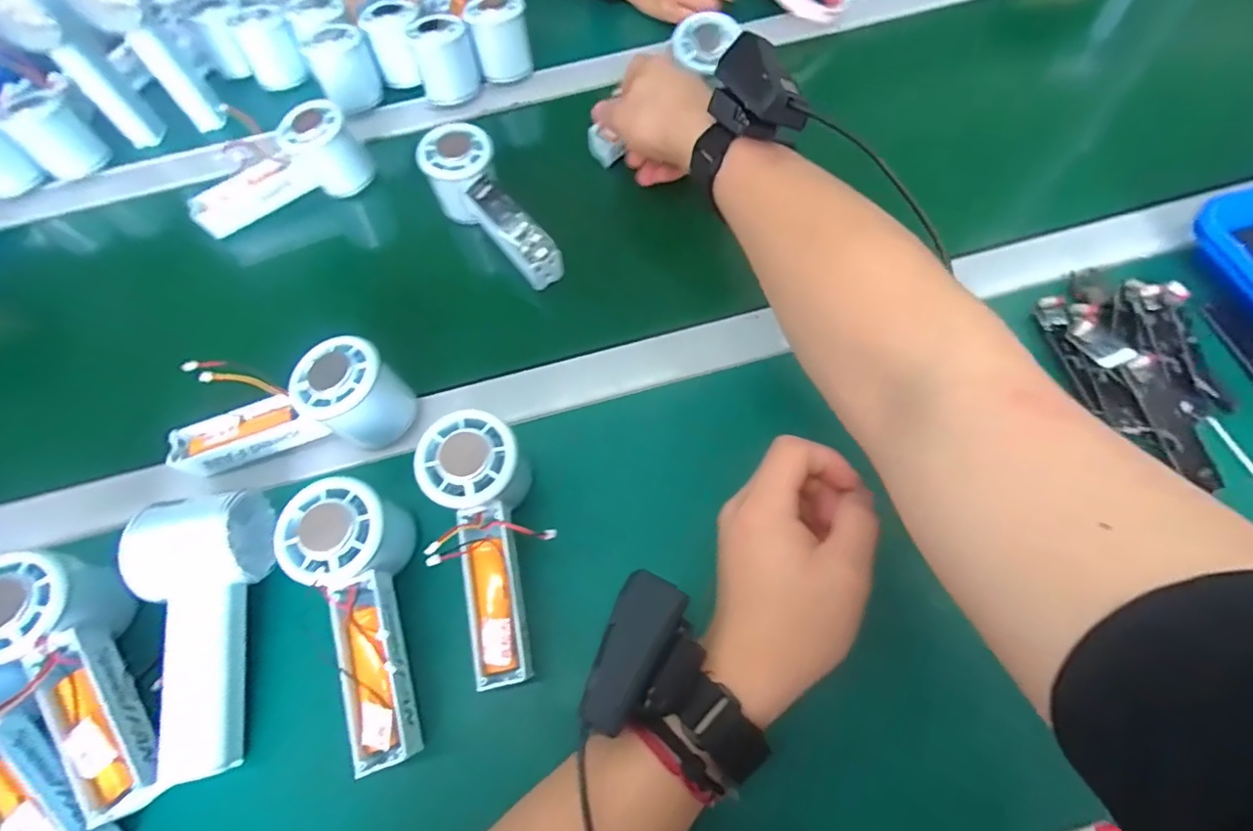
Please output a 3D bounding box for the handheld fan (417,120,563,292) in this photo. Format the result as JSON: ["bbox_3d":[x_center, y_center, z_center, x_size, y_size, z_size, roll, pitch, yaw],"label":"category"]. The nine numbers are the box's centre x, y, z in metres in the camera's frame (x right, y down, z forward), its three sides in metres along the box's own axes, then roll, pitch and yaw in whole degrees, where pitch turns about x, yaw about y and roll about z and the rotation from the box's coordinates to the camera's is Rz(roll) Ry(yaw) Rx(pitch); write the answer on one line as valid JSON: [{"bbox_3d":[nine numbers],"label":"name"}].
[{"bbox_3d":[-0.112,-0.166,0.438,0.056,0.052,0.143,-29,66,-11],"label":"handheld fan"}]

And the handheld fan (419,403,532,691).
[{"bbox_3d":[-0.081,0.074,0.328,0.057,0.062,0.150,-11,79,-3],"label":"handheld fan"}]

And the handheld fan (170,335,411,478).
[{"bbox_3d":[-0.222,-0.004,0.360,0.153,0.059,0.053,-11,63,-2],"label":"handheld fan"}]

